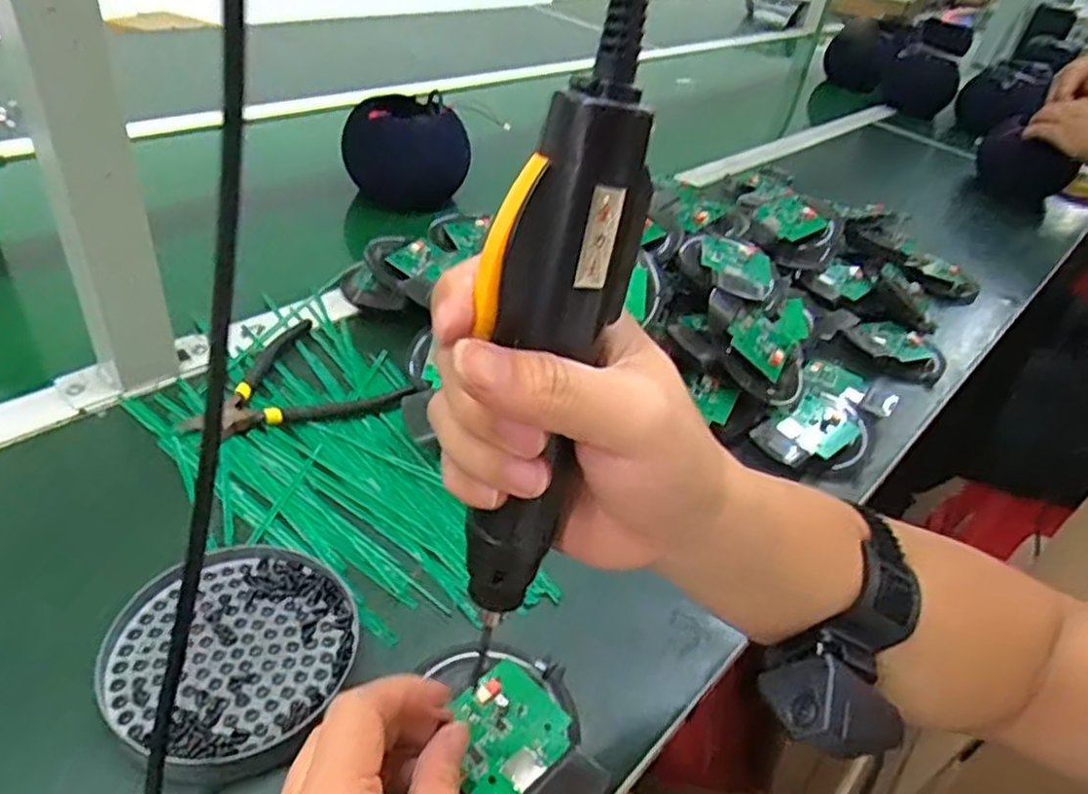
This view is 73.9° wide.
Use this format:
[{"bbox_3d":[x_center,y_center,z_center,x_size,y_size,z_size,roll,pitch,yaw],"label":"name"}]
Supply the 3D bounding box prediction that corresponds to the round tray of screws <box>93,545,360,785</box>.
[{"bbox_3d":[-0.152,0.121,0.353,0.113,0.013,0.110,6,38,-5],"label":"round tray of screws"}]

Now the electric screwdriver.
[{"bbox_3d":[-0.003,0.001,0.242,0.032,0.196,0.035,25,28,26],"label":"electric screwdriver"}]

